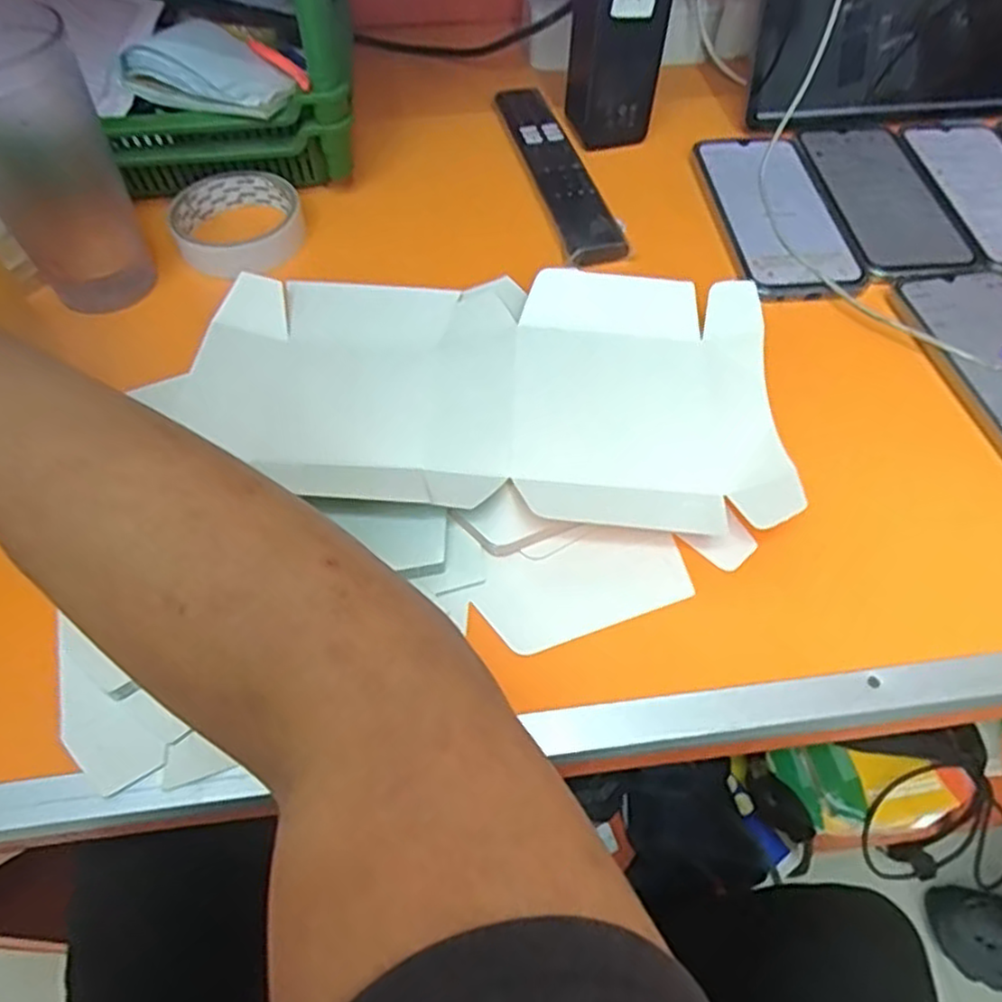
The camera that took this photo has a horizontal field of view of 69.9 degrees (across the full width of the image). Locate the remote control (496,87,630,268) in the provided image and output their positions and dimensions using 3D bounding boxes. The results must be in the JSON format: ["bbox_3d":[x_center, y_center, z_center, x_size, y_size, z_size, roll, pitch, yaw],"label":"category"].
[{"bbox_3d":[0.040,-0.245,0.527,0.047,0.014,0.200,-13,58,-9],"label":"remote control"}]

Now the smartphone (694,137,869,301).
[{"bbox_3d":[0.194,-0.206,0.505,0.080,0.005,0.173,-5,57,-4],"label":"smartphone"}]

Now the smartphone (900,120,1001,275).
[{"bbox_3d":[0.355,-0.230,0.523,0.080,0.004,0.183,-3,56,-3],"label":"smartphone"}]

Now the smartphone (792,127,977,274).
[{"bbox_3d":[0.272,-0.223,0.519,0.080,0.005,0.174,-3,57,-3],"label":"smartphone"}]

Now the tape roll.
[{"bbox_3d":[-0.180,-0.191,0.490,0.085,0.028,0.095,-22,59,-15],"label":"tape roll"}]

